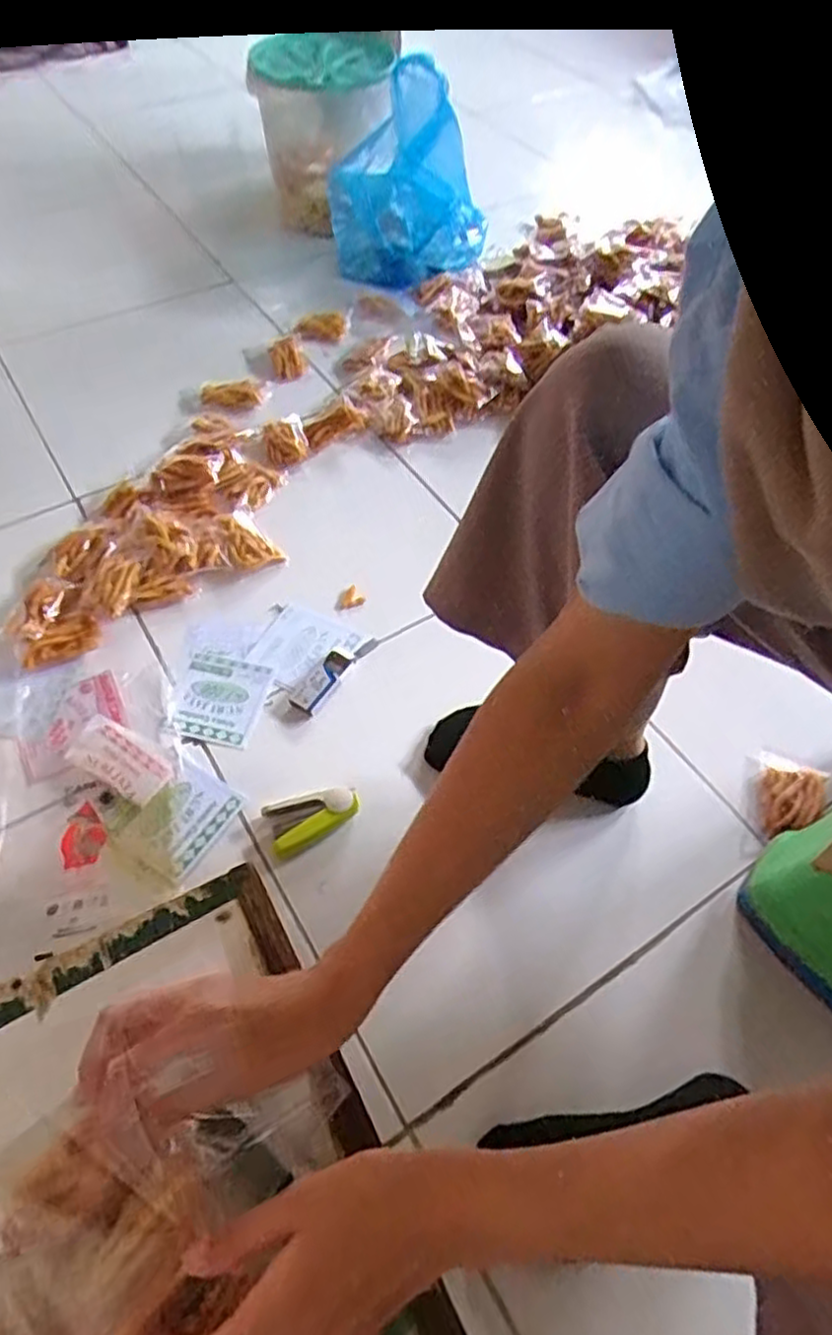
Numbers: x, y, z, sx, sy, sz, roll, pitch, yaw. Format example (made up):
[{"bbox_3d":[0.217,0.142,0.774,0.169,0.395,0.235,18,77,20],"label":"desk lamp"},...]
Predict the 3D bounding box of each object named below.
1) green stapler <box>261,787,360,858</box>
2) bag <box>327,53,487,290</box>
[{"bbox_3d":[-0.093,0.135,0.638,0.082,0.018,0.051,-19,58,-14],"label":"green stapler"},{"bbox_3d":[-0.010,-0.798,1.138,0.247,0.215,0.304,3,56,1],"label":"bag"}]

